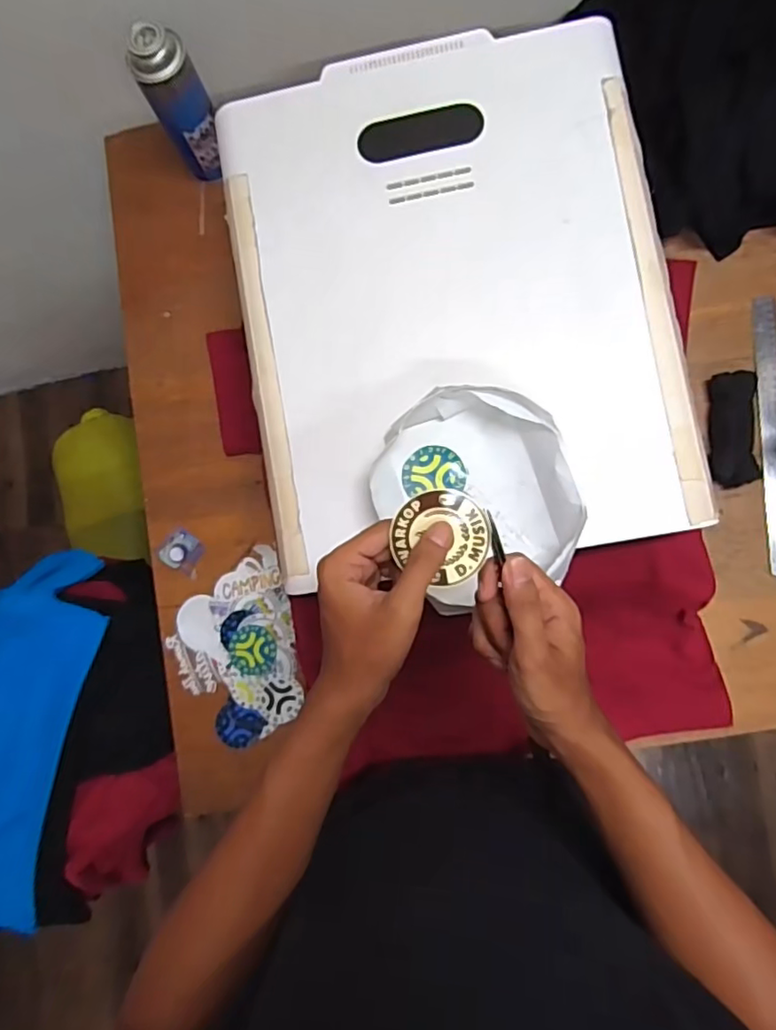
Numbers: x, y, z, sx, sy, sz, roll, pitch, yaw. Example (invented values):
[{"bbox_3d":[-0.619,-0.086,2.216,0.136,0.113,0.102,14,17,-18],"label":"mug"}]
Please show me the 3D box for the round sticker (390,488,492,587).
[{"bbox_3d":[0.036,0.015,0.395,0.062,0.004,0.063,0,98,1],"label":"round sticker"}]

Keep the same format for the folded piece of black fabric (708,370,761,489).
[{"bbox_3d":[0.389,-0.098,0.668,0.044,0.031,0.128,3,86,5],"label":"folded piece of black fabric"}]

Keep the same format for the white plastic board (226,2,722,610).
[{"bbox_3d":[0.059,-0.209,0.561,0.395,0.015,0.492,-9,85,5],"label":"white plastic board"}]

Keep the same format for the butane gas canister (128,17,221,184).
[{"bbox_3d":[-0.236,-0.472,0.692,0.064,0.164,0.059,-27,84,2],"label":"butane gas canister"}]

